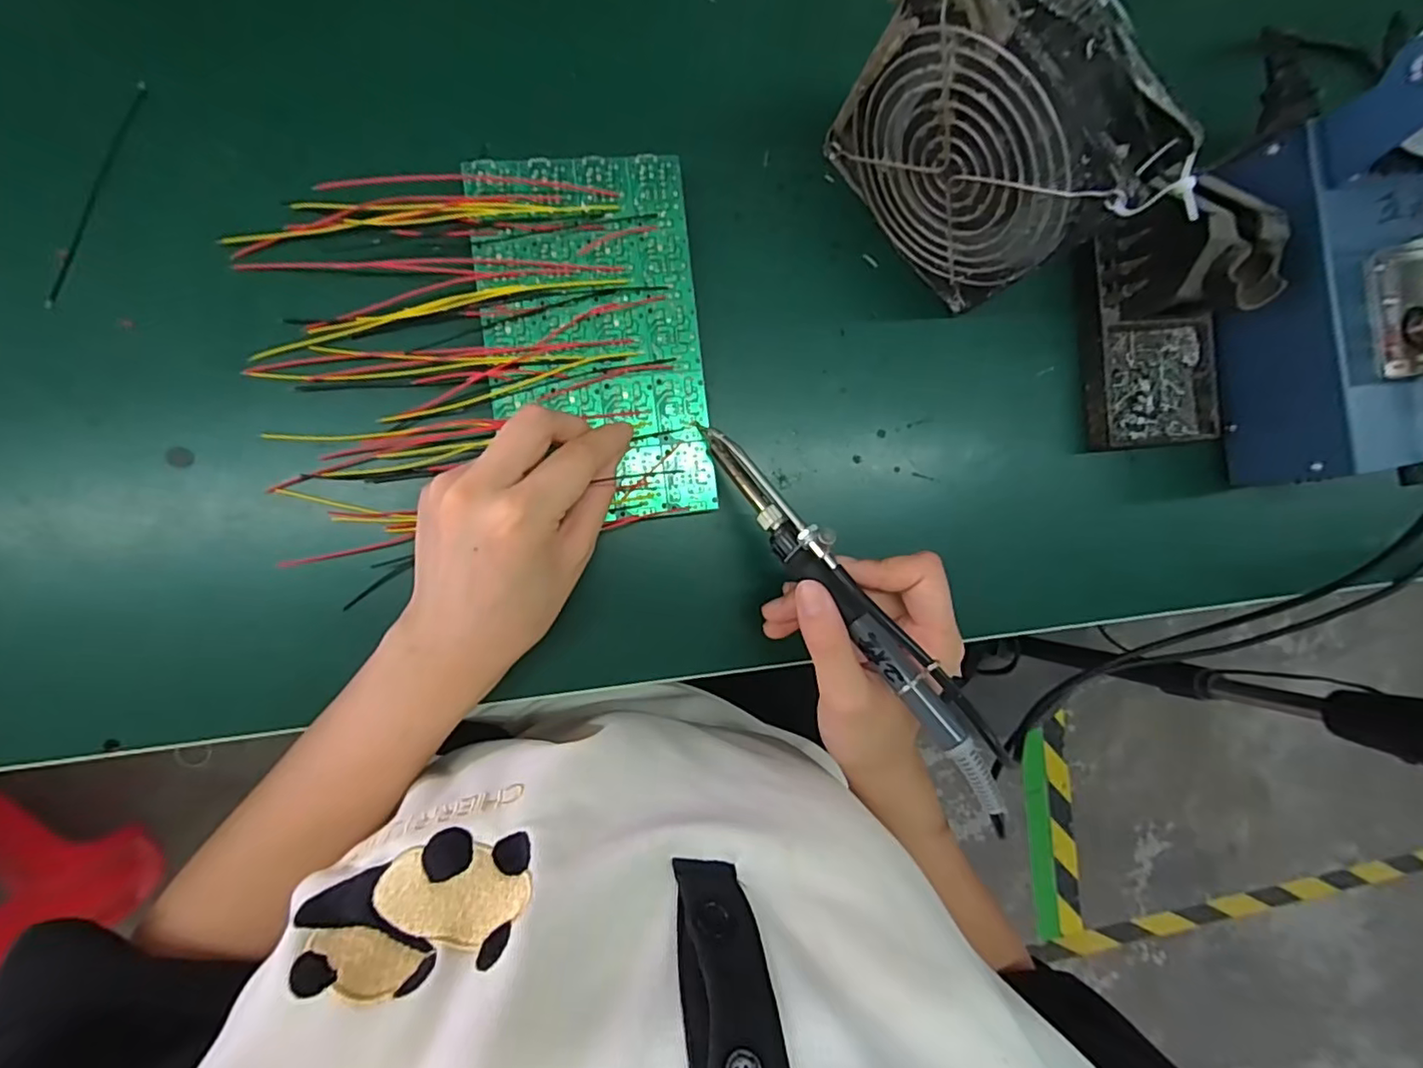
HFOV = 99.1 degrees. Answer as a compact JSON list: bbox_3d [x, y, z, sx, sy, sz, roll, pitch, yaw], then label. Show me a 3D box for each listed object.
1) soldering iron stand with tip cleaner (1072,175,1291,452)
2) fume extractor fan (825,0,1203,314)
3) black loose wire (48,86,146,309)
[{"bbox_3d":[0.256,-0.115,0.327,0.078,0.069,0.125,-8,93,-9],"label":"soldering iron stand with tip cleaner"},{"bbox_3d":[0.125,-0.174,0.277,0.046,0.119,0.126,-44,98,-6],"label":"fume extractor fan"},{"bbox_3d":[-0.273,-0.150,0.269,0.005,0.004,0.107,22,88,-10],"label":"black loose wire"}]

